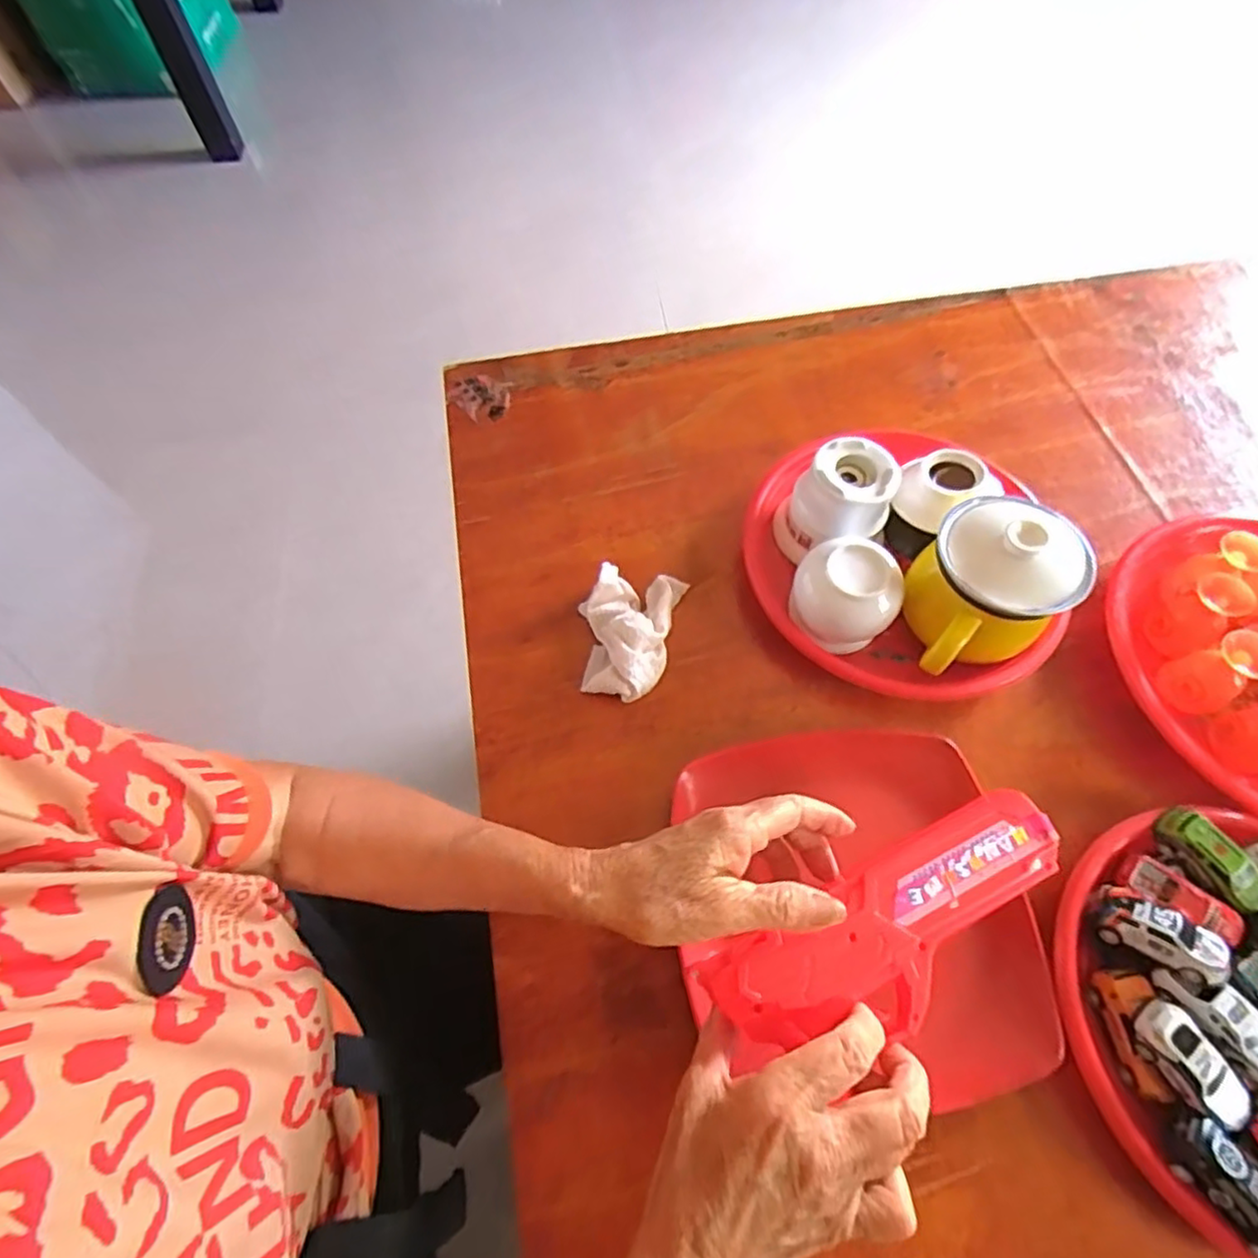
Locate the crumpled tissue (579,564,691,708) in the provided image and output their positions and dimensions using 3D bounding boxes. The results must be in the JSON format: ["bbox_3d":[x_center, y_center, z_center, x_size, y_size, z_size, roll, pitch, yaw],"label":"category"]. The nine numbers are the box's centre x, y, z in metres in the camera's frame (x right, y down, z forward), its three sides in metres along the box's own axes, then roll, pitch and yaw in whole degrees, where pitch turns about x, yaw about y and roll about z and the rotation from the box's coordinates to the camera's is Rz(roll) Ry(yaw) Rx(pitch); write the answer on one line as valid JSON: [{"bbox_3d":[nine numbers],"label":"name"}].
[{"bbox_3d":[-0.003,-0.002,0.488,0.069,0.035,0.101,12,63,7],"label":"crumpled tissue"}]

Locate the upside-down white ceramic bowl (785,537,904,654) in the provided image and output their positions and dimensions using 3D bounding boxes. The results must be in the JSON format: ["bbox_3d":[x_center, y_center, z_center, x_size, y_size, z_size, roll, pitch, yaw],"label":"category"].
[{"bbox_3d":[0.156,-0.026,0.478,0.069,0.072,0.063,17,64,10],"label":"upside-down white ceramic bowl"}]

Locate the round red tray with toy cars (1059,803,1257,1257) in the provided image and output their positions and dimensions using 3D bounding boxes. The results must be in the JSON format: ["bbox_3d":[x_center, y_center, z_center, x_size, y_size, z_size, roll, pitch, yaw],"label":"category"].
[{"bbox_3d":[0.356,0.217,0.365,0.208,0.046,0.220,0,62,1],"label":"round red tray with toy cars"}]

